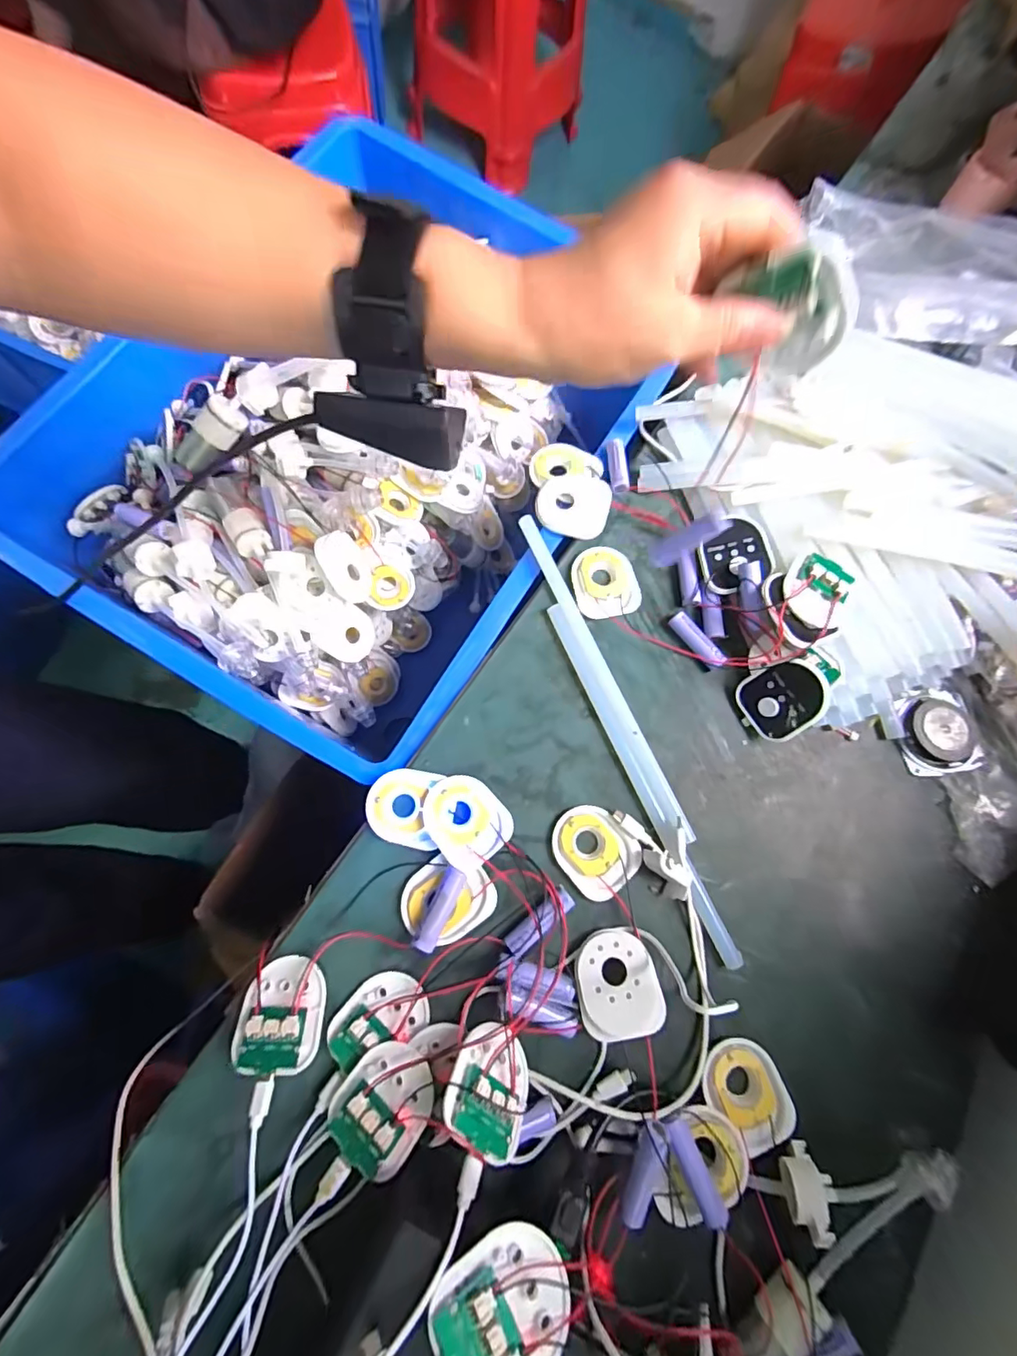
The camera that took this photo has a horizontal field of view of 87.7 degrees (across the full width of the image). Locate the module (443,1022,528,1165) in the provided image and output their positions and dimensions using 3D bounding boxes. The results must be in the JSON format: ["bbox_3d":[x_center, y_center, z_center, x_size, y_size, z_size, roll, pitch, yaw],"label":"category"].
[{"bbox_3d":[-0.008,0.218,0.283,0.047,0.013,0.056,43,34,-3],"label":"module"}]

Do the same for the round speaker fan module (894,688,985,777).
[{"bbox_3d":[0.313,0.038,0.386,0.054,0.015,0.061,-7,77,-7],"label":"round speaker fan module"}]

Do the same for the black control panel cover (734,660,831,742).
[{"bbox_3d":[0.189,0.015,0.365,0.007,0.057,0.047,-11,70,-47],"label":"black control panel cover"}]

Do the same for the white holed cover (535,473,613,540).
[{"bbox_3d":[0.052,-0.140,0.428,0.057,0.008,0.051,16,89,11],"label":"white holed cover"}]

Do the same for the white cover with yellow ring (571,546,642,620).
[{"bbox_3d":[0.075,-0.074,0.410,0.049,0.007,0.057,-7,77,-7],"label":"white cover with yellow ring"}]

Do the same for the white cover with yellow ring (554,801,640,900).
[{"bbox_3d":[0.058,0.116,0.358,0.047,0.011,0.056,-41,83,-13],"label":"white cover with yellow ring"}]

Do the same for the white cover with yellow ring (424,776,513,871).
[{"bbox_3d":[-0.028,0.092,0.349,0.048,0.018,0.057,-37,75,-12],"label":"white cover with yellow ring"}]

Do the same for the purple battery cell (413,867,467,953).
[{"bbox_3d":[-0.043,0.144,0.331,0.016,0.016,0.049,26,75,1],"label":"purple battery cell"}]

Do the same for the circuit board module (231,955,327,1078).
[{"bbox_3d":[-0.132,0.193,0.306,0.048,0.011,0.057,-2,51,4],"label":"circuit board module"}]

